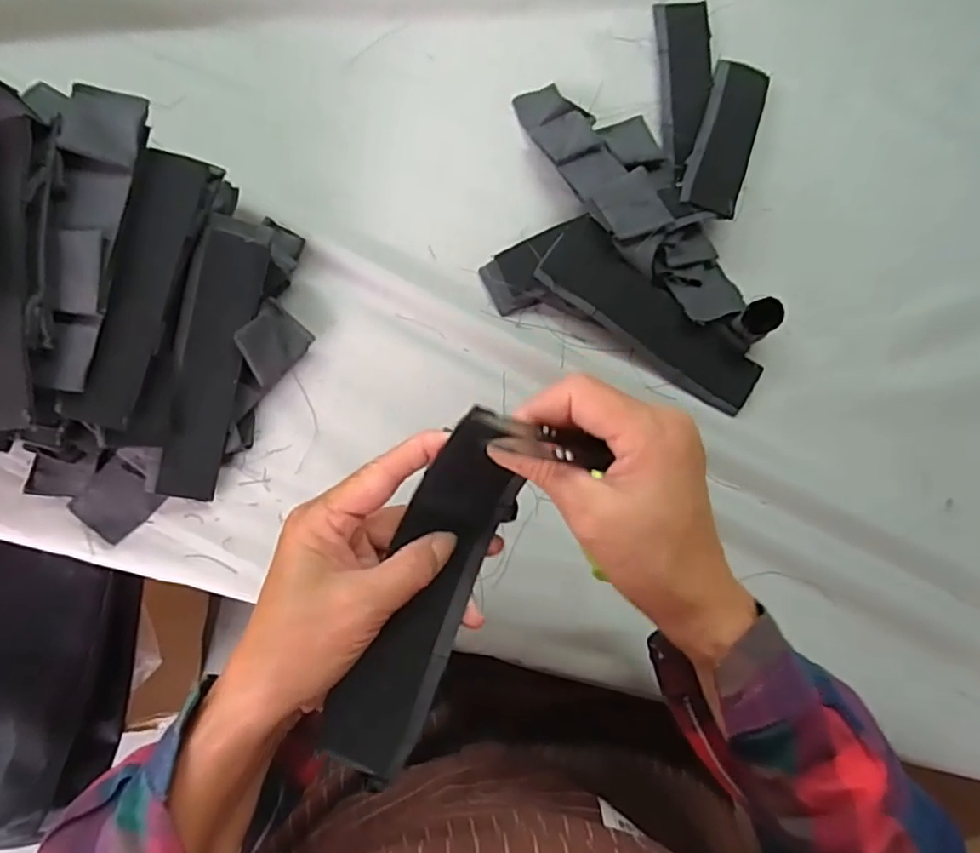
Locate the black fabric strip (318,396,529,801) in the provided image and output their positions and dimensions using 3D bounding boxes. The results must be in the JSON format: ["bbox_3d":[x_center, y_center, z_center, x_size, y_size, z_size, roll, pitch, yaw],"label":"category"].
[{"bbox_3d":[-0.027,0.074,0.290,0.044,0.026,0.168,20,81,5],"label":"black fabric strip"}]

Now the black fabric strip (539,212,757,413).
[{"bbox_3d":[0.123,-0.081,0.463,0.180,0.010,0.056,39,94,-2],"label":"black fabric strip"}]

